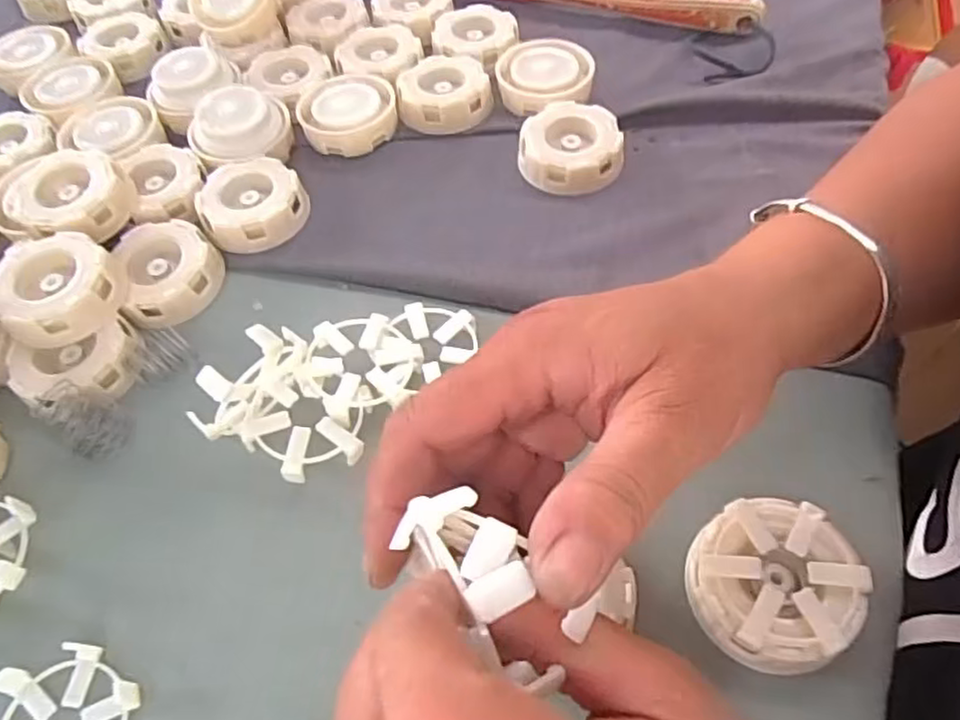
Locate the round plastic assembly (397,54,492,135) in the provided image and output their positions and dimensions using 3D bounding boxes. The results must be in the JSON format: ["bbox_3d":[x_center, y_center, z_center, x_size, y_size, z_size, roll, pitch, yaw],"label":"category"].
[{"bbox_3d":[-0.024,-0.177,0.451,0.059,0.022,0.060,-4,56,1],"label":"round plastic assembly"}]

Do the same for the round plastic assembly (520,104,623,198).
[{"bbox_3d":[0.055,-0.131,0.416,0.061,0.022,0.058,-2,57,3],"label":"round plastic assembly"}]

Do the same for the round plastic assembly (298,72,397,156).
[{"bbox_3d":[-0.086,-0.161,0.444,0.061,0.025,0.058,-8,56,-2],"label":"round plastic assembly"}]

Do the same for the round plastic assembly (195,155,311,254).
[{"bbox_3d":[-0.135,-0.093,0.401,0.059,0.022,0.056,-2,57,3],"label":"round plastic assembly"}]

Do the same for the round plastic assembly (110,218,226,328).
[{"bbox_3d":[-0.173,-0.050,0.378,0.052,0.025,0.057,-2,57,3],"label":"round plastic assembly"}]

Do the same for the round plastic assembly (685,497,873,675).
[{"bbox_3d":[0.114,0.087,0.263,0.060,0.023,0.059,-2,57,3],"label":"round plastic assembly"}]

